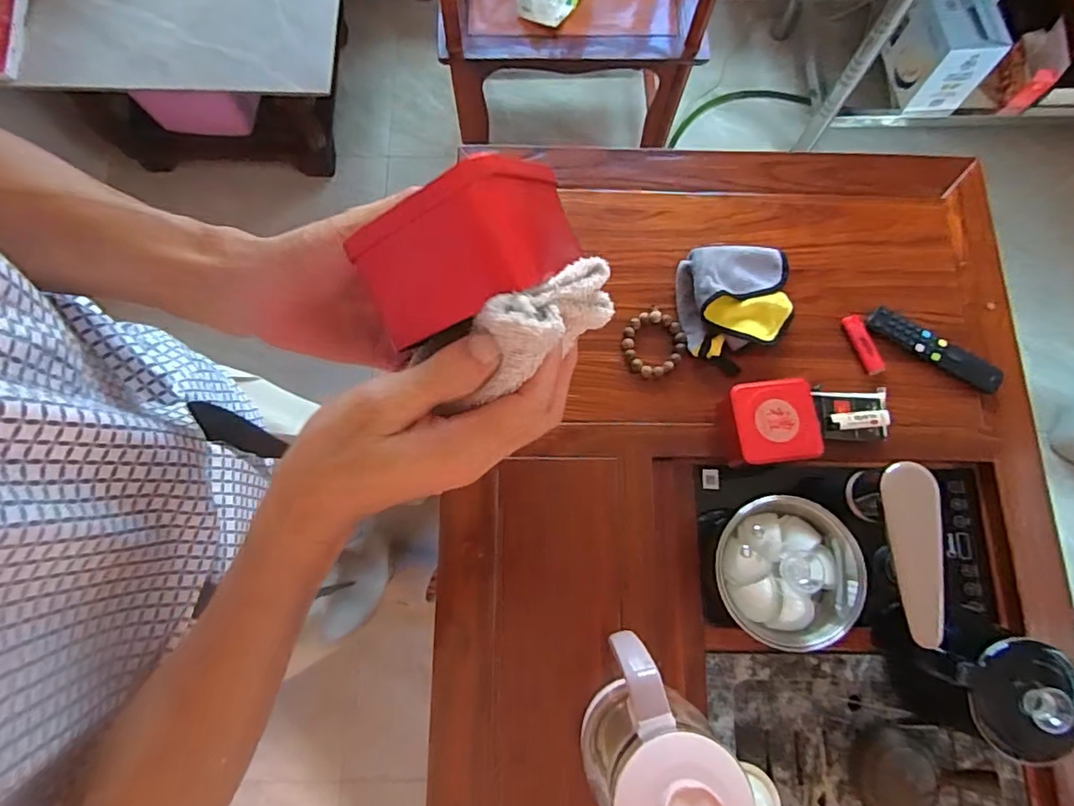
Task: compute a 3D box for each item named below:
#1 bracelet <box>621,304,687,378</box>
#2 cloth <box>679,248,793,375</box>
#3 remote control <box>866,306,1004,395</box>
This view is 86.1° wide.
[{"bbox_3d":[0.153,-0.079,0.759,0.083,0.010,0.082,0,76,-1],"label":"bracelet"},{"bbox_3d":[0.265,-0.127,0.755,0.149,0.050,0.162,-6,76,-3],"label":"cloth"},{"bbox_3d":[0.526,-0.071,0.761,0.182,0.014,0.039,34,78,7],"label":"remote control"}]

